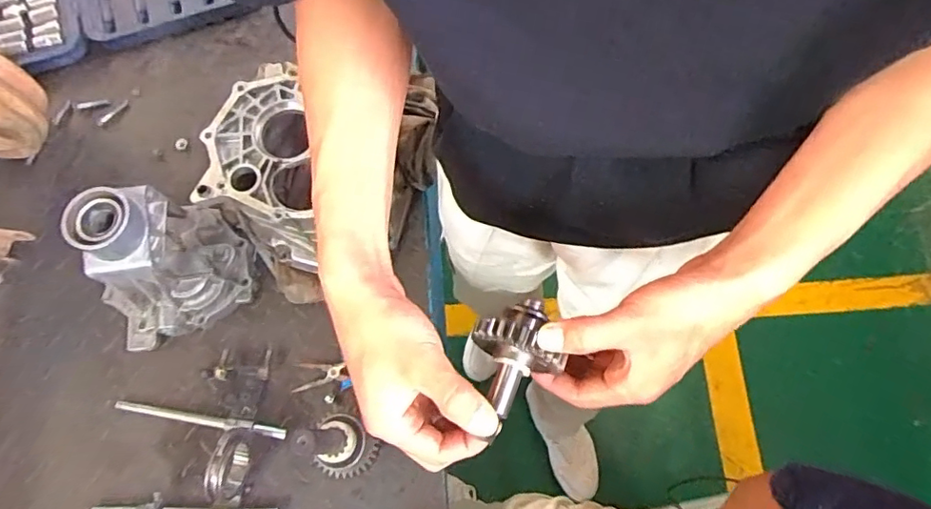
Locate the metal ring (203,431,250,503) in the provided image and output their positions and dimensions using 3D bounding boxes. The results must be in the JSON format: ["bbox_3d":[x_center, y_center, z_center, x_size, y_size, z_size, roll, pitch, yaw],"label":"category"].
[{"bbox_3d":[-0.265,0.240,0.620,0.023,0.075,0.074,10,72,3],"label":"metal ring"}]

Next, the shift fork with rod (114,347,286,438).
[{"bbox_3d":[-0.315,0.159,0.682,0.195,0.034,0.097,9,72,3],"label":"shift fork with rod"}]

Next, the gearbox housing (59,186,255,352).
[{"bbox_3d":[-0.371,0.018,0.659,0.186,0.168,0.147,-43,77,-13],"label":"gearbox housing"}]

